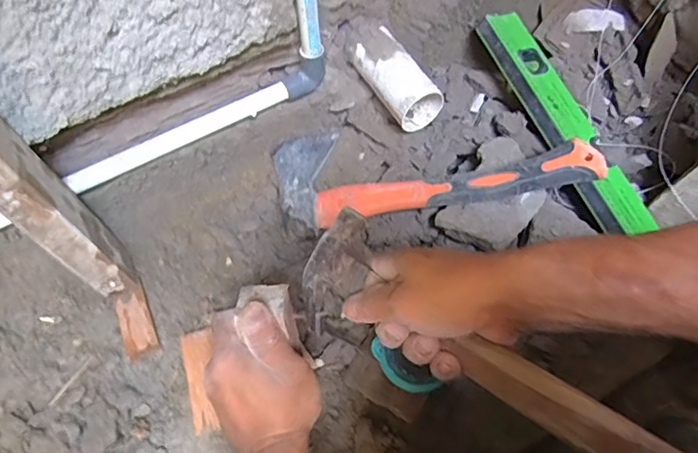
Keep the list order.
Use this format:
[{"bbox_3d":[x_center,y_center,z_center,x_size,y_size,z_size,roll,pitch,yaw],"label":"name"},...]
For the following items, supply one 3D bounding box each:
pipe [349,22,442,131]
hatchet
[{"bbox_3d":[0.058,-0.184,0.650,0.064,0.063,0.125,-28,63,-12],"label":"pipe"},{"bbox_3d":[0.091,-0.082,0.627,0.370,0.026,0.125,-11,72,13],"label":"hatchet"}]

